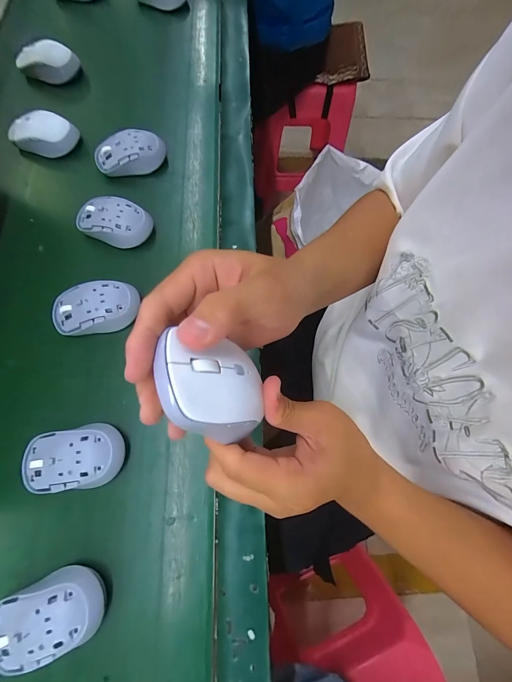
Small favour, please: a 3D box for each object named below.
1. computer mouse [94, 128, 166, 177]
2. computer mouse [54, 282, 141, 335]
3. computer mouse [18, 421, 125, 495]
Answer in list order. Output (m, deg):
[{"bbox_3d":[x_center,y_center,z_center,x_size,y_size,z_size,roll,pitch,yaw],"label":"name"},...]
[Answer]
[{"bbox_3d":[-0.184,-0.274,0.421,0.098,0.031,0.051,-6,72,-3],"label":"computer mouse"},{"bbox_3d":[-0.193,-0.040,0.347,0.097,0.028,0.058,-7,72,-4],"label":"computer mouse"},{"bbox_3d":[-0.189,0.120,0.299,0.101,0.030,0.060,-6,72,-4],"label":"computer mouse"}]

